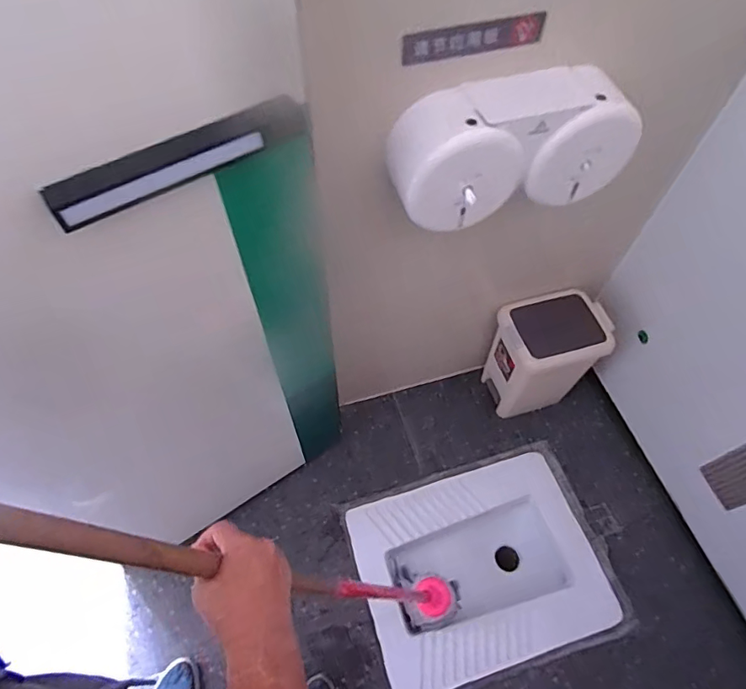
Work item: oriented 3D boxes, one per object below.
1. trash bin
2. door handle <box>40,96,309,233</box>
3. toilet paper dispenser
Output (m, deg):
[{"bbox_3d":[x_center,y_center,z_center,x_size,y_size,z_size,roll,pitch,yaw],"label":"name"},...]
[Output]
[{"bbox_3d":[0.450,0.056,1.346,0.261,0.352,0.208,-7,57,-5],"label":"trash bin"},{"bbox_3d":[-0.177,-0.179,0.473,0.247,0.031,0.038,-30,62,-18],"label":"door handle"},{"bbox_3d":[0.197,-0.283,0.733,0.353,0.170,0.109,-13,58,-9],"label":"toilet paper dispenser"}]

